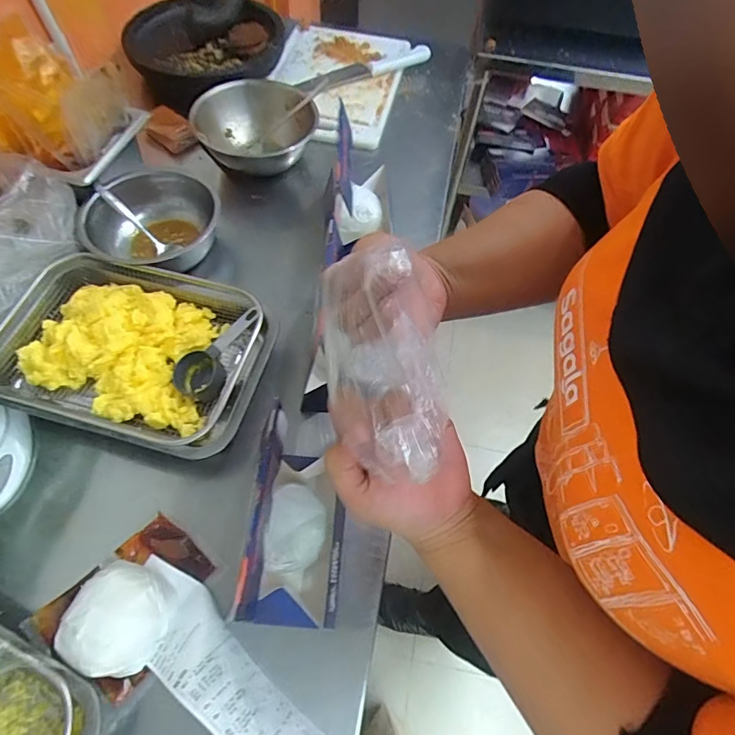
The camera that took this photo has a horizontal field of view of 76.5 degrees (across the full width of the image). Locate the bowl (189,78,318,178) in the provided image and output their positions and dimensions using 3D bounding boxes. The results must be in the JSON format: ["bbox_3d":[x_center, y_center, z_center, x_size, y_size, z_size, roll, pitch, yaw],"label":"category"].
[{"bbox_3d":[-0.172,-0.386,0.763,0.196,0.077,0.194,1,61,-1],"label":"bowl"}]

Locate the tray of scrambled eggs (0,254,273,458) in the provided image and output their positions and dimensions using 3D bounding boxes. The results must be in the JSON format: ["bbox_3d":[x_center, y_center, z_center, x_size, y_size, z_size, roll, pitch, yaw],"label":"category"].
[{"bbox_3d":[-0.288,-0.018,0.572,0.310,0.060,0.214,13,62,5],"label":"tray of scrambled eggs"}]

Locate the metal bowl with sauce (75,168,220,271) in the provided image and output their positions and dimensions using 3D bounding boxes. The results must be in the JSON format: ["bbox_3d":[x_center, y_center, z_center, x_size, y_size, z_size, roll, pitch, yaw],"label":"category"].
[{"bbox_3d":[-0.307,-0.204,0.670,0.161,0.074,0.183,15,62,6],"label":"metal bowl with sauce"}]

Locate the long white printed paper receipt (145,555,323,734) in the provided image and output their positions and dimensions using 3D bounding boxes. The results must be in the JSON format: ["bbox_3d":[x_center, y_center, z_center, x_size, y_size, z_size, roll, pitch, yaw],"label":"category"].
[{"bbox_3d":[-0.130,0.290,0.419,0.278,0.082,0.052,40,103,18],"label":"long white printed paper receipt"}]

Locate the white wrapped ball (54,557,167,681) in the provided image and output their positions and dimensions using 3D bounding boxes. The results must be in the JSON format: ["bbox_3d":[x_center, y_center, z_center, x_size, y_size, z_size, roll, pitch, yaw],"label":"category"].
[{"bbox_3d":[-0.233,0.232,0.430,0.081,0.056,0.087,1,61,-1],"label":"white wrapped ball"}]

